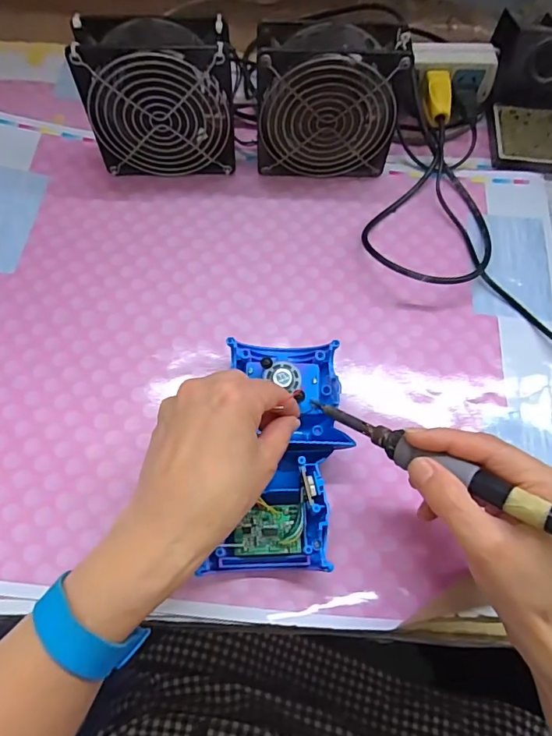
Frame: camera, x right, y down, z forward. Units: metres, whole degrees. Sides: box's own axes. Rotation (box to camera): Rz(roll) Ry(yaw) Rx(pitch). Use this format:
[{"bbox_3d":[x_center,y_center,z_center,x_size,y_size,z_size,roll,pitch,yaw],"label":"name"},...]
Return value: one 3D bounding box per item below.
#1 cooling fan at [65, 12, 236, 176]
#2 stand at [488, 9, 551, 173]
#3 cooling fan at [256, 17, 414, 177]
[{"bbox_3d":[-0.096,-0.227,0.413,0.121,0.116,0.056,-3,67,-4],"label":"cooling fan"},{"bbox_3d":[0.250,-0.272,0.466,0.069,0.071,0.151,5,67,0],"label":"stand"},{"bbox_3d":[0.043,-0.226,0.418,0.121,0.114,0.050,2,67,-1],"label":"cooling fan"}]

